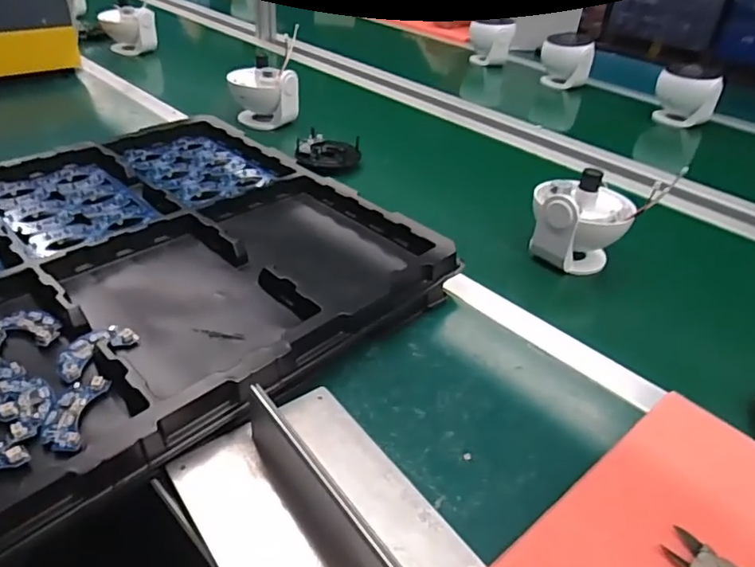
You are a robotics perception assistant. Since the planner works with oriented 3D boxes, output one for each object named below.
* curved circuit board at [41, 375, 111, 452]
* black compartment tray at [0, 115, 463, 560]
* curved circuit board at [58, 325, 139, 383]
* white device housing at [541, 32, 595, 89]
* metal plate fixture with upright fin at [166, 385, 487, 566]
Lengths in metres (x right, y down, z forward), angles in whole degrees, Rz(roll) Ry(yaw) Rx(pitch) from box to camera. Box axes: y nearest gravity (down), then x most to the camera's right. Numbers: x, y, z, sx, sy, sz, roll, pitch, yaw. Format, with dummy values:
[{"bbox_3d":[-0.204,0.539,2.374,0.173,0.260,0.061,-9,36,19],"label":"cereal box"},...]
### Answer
[{"bbox_3d":[-0.229,0.096,0.420,0.033,0.014,0.061,5,35,0],"label":"curved circuit board"},{"bbox_3d":[-0.274,-0.026,0.589,0.523,0.050,0.536,32,44,33],"label":"black compartment tray"},{"bbox_3d":[-0.241,0.054,0.472,0.034,0.010,0.066,23,39,24],"label":"curved circuit board"},{"bbox_3d":[0.460,-0.543,1.361,0.098,0.116,0.091,-3,36,-10],"label":"white device housing"},{"bbox_3d":[-0.039,0.141,0.372,0.135,0.053,0.197,-21,43,-32],"label":"metal plate fixture with upright fin"}]

